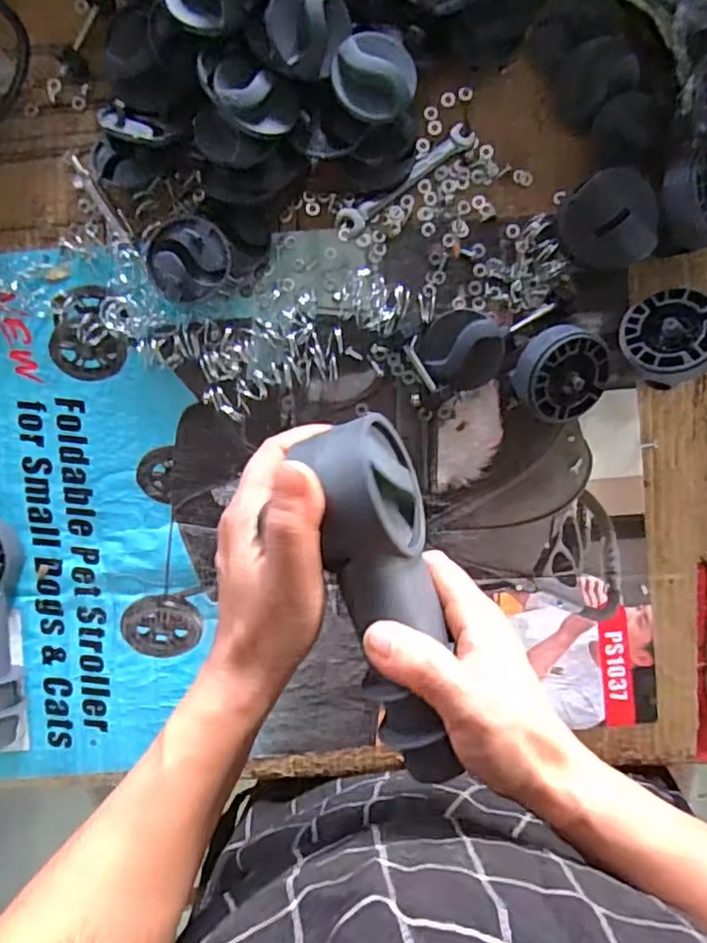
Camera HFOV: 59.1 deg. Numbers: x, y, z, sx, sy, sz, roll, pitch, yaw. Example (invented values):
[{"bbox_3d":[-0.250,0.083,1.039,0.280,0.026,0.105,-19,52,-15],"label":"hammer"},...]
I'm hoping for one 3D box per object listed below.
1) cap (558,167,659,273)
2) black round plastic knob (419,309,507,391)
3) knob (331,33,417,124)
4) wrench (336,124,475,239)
[{"bbox_3d":[0.176,-0.172,0.431,0.061,0.008,0.064,13,128,18],"label":"cap"},{"bbox_3d":[0.078,-0.088,0.447,0.054,0.028,0.057,0,91,-1],"label":"black round plastic knob"},{"bbox_3d":[0.015,-0.263,0.414,0.054,0.014,0.054,0,93,-2],"label":"knob"},{"bbox_3d":[0.038,-0.213,0.457,0.117,0.004,0.020,-38,91,0],"label":"wrench"}]

